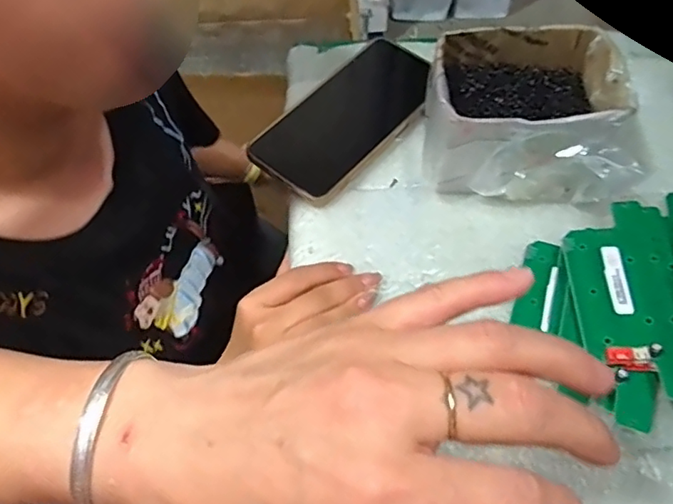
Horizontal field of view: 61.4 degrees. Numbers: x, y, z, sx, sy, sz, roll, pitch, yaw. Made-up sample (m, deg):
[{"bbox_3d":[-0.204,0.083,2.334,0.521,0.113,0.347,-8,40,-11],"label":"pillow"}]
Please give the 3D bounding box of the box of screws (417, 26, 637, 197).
[{"bbox_3d":[0.131,-0.093,0.403,0.135,0.081,0.100,8,58,7],"label":"box of screws"}]

